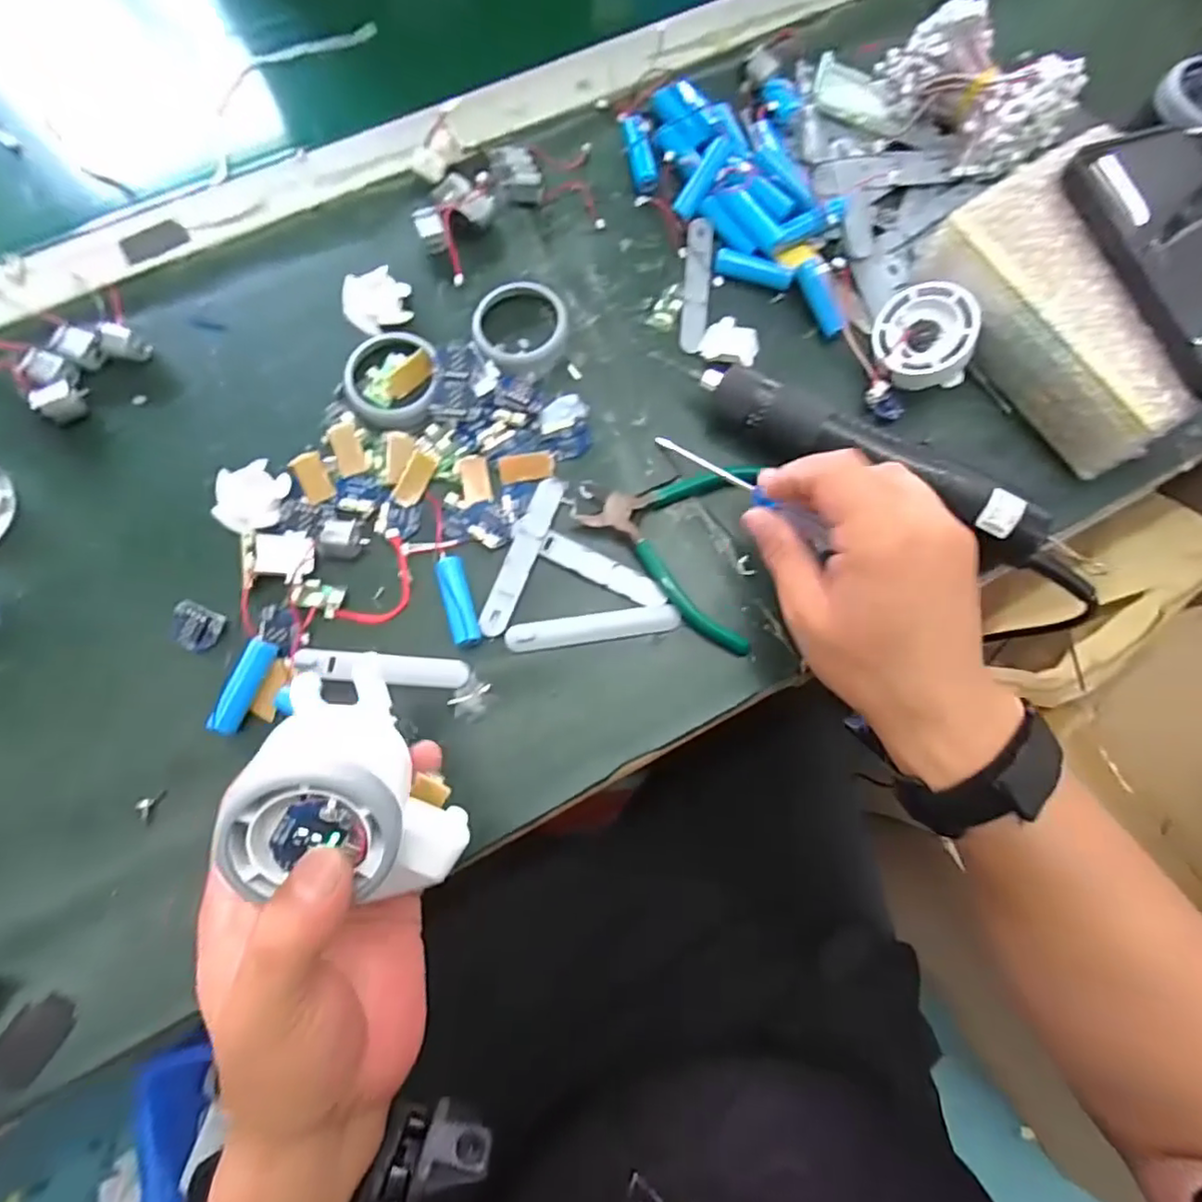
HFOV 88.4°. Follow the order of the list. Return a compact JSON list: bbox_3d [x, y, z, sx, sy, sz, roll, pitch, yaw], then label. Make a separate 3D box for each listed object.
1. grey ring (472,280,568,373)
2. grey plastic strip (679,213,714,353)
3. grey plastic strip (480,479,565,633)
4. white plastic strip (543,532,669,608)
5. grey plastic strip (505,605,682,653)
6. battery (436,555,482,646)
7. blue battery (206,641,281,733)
[{"bbox_3d":[-0.050,-0.168,0.379,0.056,0.013,0.053,0,77,-1],"label":"grey ring"},{"bbox_3d":[0.062,-0.203,0.397,0.017,0.005,0.096,6,77,0],"label":"grey plastic strip"},{"bbox_3d":[-0.045,-0.026,0.349,0.017,0.004,0.097,20,78,3],"label":"grey plastic strip"},{"bbox_3d":[0.002,-0.017,0.349,0.075,0.004,0.015,26,78,5],"label":"white plastic strip"},{"bbox_3d":[-0.004,0.014,0.340,0.095,0.005,0.016,-8,77,-3],"label":"grey plastic strip"},{"bbox_3d":[-0.078,0.000,0.338,0.014,0.012,0.051,-16,78,-5],"label":"battery"},{"bbox_3d":[-0.185,0.045,0.321,0.014,0.014,0.049,21,78,4],"label":"blue battery"}]

